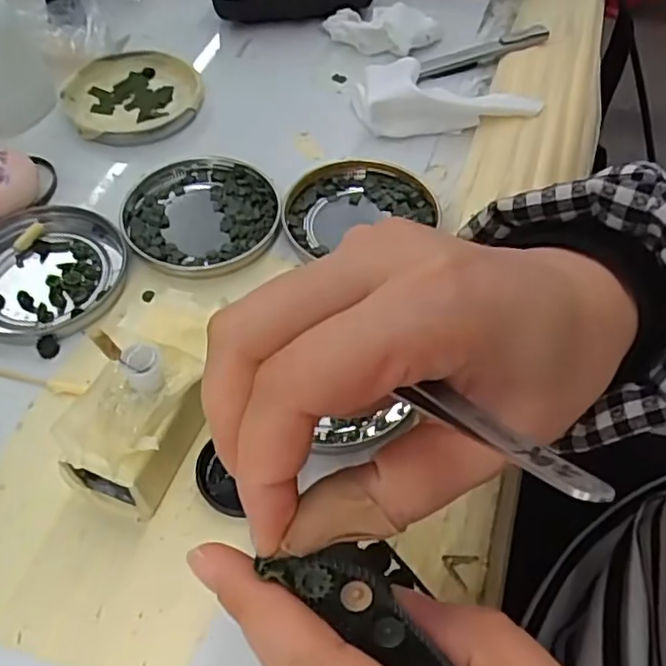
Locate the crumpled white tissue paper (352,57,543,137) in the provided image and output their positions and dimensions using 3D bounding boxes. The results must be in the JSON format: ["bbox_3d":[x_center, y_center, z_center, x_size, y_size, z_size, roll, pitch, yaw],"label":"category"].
[{"bbox_3d":[0.067,-0.147,0.383,0.104,0.024,0.048,-7,55,-4],"label":"crumpled white tissue paper"}]

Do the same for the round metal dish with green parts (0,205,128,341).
[{"bbox_3d":[-0.140,-0.031,0.312,0.074,0.009,0.073,0,55,0],"label":"round metal dish with green parts"}]

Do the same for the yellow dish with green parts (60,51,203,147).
[{"bbox_3d":[-0.120,-0.142,0.390,0.077,0.009,0.077,0,55,0],"label":"yellow dish with green parts"}]

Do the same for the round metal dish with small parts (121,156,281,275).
[{"bbox_3d":[-0.068,-0.062,0.335,0.076,0.007,0.079,0,55,0],"label":"round metal dish with small parts"}]

